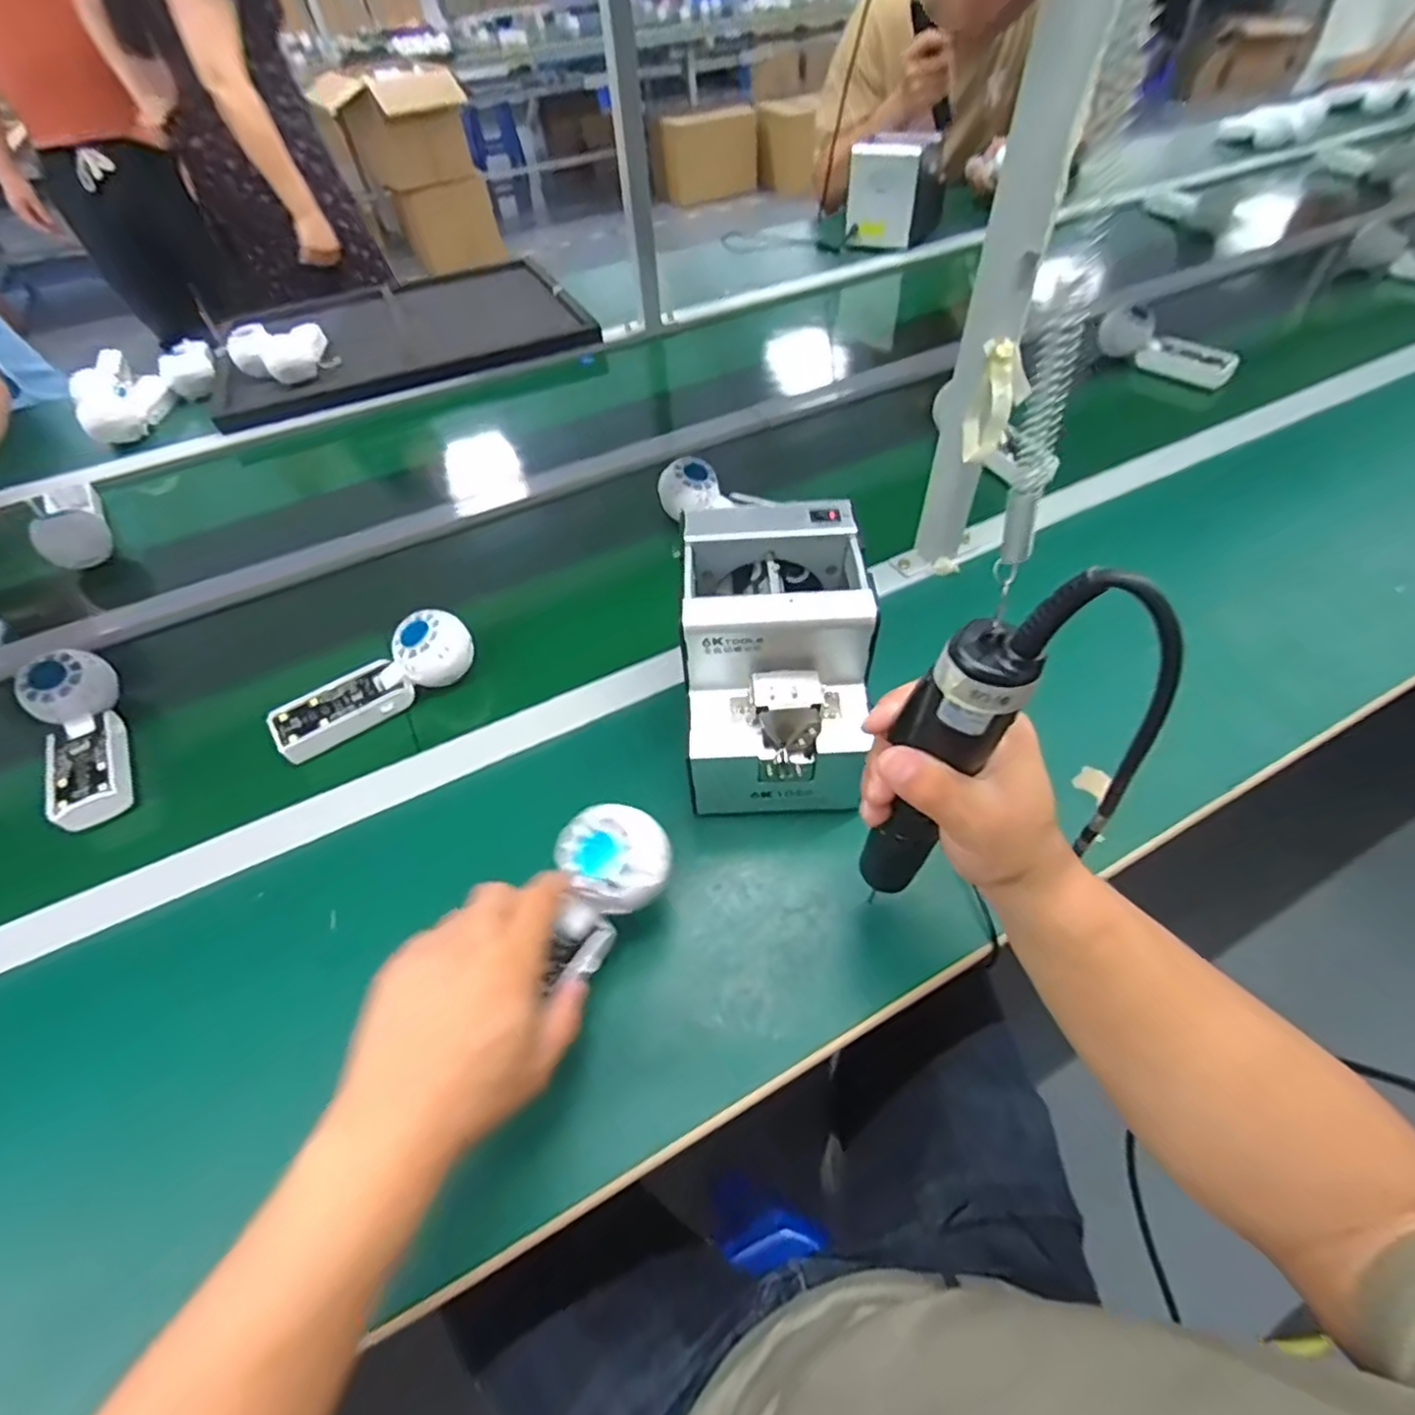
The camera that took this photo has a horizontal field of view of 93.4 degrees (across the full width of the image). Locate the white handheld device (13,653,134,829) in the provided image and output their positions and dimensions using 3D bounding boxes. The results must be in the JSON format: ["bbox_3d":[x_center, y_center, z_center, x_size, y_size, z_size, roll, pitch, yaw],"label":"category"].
[{"bbox_3d":[-0.514,0.024,0.540,0.054,0.050,0.163,-27,54,-18],"label":"white handheld device"}]

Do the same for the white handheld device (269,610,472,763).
[{"bbox_3d":[-0.283,-0.024,0.562,0.169,0.055,0.051,-29,55,-19],"label":"white handheld device"}]

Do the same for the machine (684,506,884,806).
[{"bbox_3d":[0.048,-0.029,0.490,0.125,0.157,0.176,-1,50,2],"label":"machine"}]

